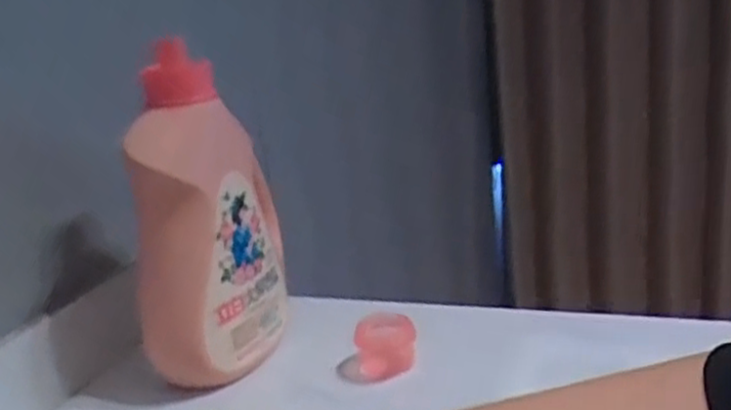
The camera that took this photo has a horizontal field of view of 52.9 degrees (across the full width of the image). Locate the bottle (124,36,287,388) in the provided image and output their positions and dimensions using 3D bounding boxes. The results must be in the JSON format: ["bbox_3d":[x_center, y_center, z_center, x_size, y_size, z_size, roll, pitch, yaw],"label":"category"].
[{"bbox_3d":[-0.108,0.013,0.519,0.071,0.221,0.122,-3,18,9],"label":"bottle"}]

